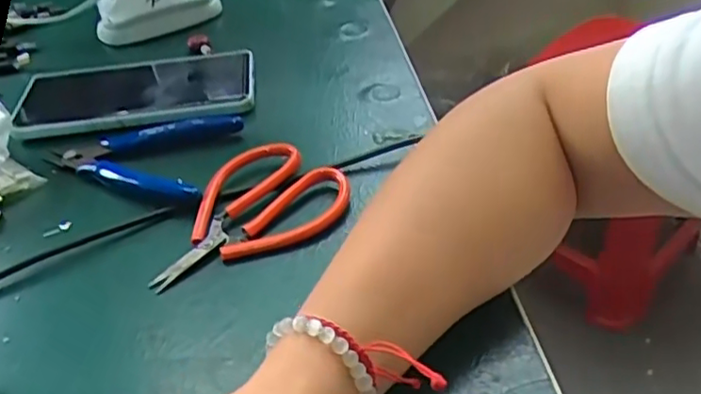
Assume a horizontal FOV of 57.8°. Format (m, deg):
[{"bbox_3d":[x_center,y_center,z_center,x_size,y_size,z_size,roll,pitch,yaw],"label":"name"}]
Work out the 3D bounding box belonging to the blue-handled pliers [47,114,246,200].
[{"bbox_3d":[-0.136,-0.027,0.400,0.116,0.015,0.080,4,39,11],"label":"blue-handled pliers"}]

